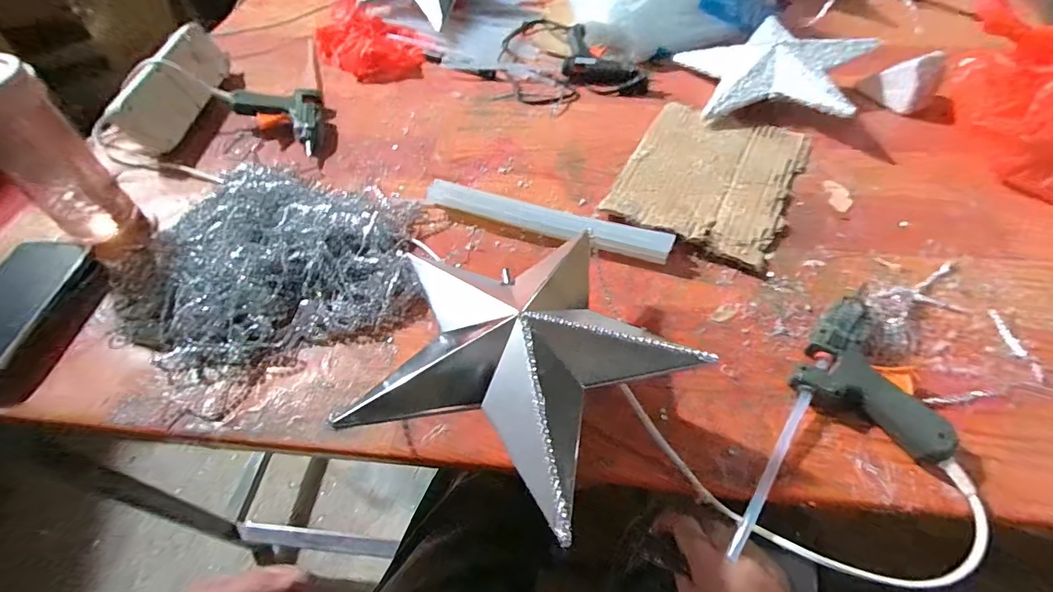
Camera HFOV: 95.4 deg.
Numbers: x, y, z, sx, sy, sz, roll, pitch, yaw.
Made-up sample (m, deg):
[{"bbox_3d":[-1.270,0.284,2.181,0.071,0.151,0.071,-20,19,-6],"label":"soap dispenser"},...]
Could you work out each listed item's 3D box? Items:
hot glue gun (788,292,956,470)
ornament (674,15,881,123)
[{"bbox_3d":[0.284,0.064,0.388,0.109,0.031,0.100,32,60,23],"label":"hot glue gun"},{"bbox_3d":[0.327,-0.306,0.647,0.239,0.061,0.223,11,54,10],"label":"ornament"}]

